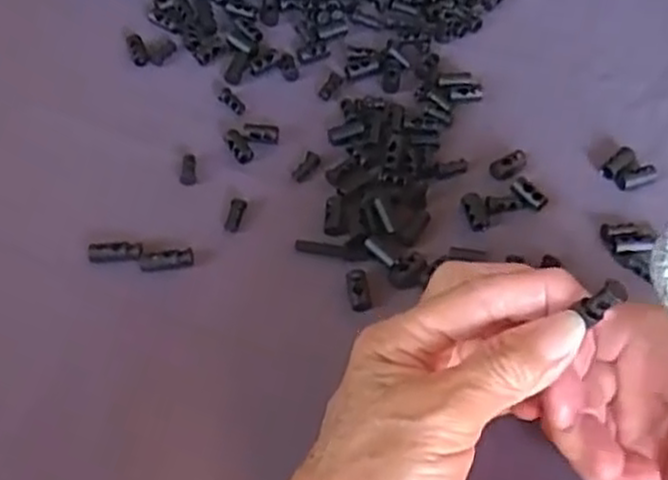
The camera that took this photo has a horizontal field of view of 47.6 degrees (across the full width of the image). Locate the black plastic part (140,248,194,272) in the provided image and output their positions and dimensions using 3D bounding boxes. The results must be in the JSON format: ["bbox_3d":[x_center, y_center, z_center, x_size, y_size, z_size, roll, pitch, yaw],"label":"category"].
[{"bbox_3d":[-0.079,0.009,0.357,0.024,0.004,0.010,-7,58,-3],"label":"black plastic part"}]

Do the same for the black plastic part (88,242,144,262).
[{"bbox_3d":[-0.103,0.006,0.359,0.025,0.004,0.009,-8,58,-4],"label":"black plastic part"}]

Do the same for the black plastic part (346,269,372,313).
[{"bbox_3d":[0.012,0.022,0.346,0.010,0.004,0.022,-8,58,-4],"label":"black plastic part"}]

